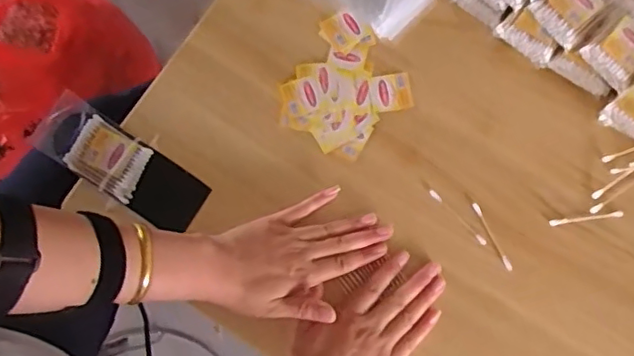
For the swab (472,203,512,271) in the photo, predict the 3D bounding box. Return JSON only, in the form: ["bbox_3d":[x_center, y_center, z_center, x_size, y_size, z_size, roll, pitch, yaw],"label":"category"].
[{"bbox_3d":[0.172,0.057,0.577,0.007,0.004,0.072,-26,78,-5],"label":"swab"}]

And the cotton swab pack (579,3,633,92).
[{"bbox_3d":[0.303,-0.131,0.567,0.078,0.011,0.054,-44,80,-8],"label":"cotton swab pack"}]

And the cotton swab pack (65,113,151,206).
[{"bbox_3d":[-0.211,-0.020,0.598,0.078,0.010,0.059,31,80,7],"label":"cotton swab pack"}]

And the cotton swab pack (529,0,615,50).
[{"bbox_3d":[0.256,-0.172,0.582,0.078,0.020,0.056,-43,80,-8],"label":"cotton swab pack"}]

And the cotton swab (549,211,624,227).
[{"bbox_3d":[0.265,0.040,0.580,0.072,0.004,0.006,-7,77,-1],"label":"cotton swab"}]

